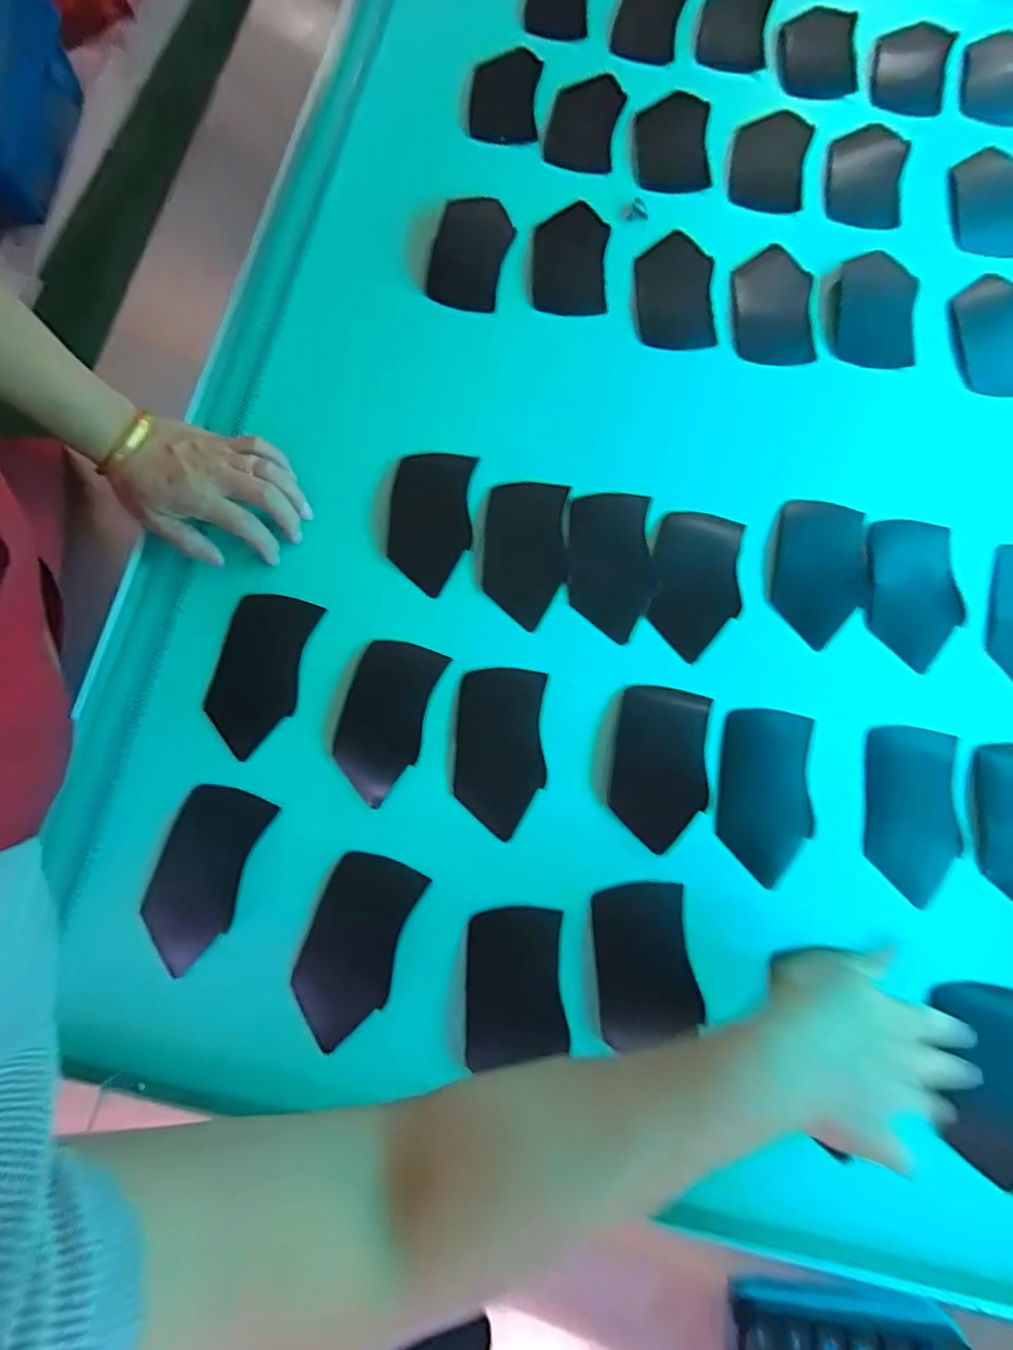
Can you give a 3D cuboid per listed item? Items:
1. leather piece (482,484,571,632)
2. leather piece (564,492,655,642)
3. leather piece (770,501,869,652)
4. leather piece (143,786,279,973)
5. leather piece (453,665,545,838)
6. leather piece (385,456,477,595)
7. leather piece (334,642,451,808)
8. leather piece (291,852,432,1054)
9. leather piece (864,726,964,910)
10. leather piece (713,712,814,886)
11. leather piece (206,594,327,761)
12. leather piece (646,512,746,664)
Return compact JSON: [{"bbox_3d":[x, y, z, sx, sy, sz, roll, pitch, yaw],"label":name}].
[{"bbox_3d":[0.016,-0.104,0.496,0.067,0.004,0.125,2,77,0],"label":"leather piece"},{"bbox_3d":[0.087,-0.092,0.494,0.068,0.009,0.124,-1,81,4],"label":"leather piece"},{"bbox_3d":[0.263,-0.087,0.498,0.071,0.006,0.125,9,77,13],"label":"leather piece"},{"bbox_3d":[-0.224,0.146,0.435,0.067,0.007,0.124,17,71,3],"label":"leather piece"},{"bbox_3d":[-0.005,0.058,0.460,0.067,0.006,0.125,1,76,6],"label":"leather piece"},{"bbox_3d":[-0.064,-0.132,0.497,0.069,0.014,0.125,2,77,0],"label":"leather piece"},{"bbox_3d":[-0.096,0.034,0.465,0.065,0.004,0.123,17,77,3],"label":"leather piece"},{"bbox_3d":[-0.111,0.196,0.428,0.068,0.004,0.125,18,74,9],"label":"leather piece"},{"bbox_3d":[0.312,0.105,0.456,0.067,0.004,0.127,8,76,7],"label":"leather piece"},{"bbox_3d":[0.200,0.091,0.458,0.070,0.005,0.127,11,78,-1],"label":"leather piece"},{"bbox_3d":[-0.197,-0.002,0.473,0.067,0.004,0.127,13,79,0],"label":"leather piece"},{"bbox_3d":[0.155,-0.078,0.484,0.067,0.017,0.125,11,77,2],"label":"leather piece"}]

